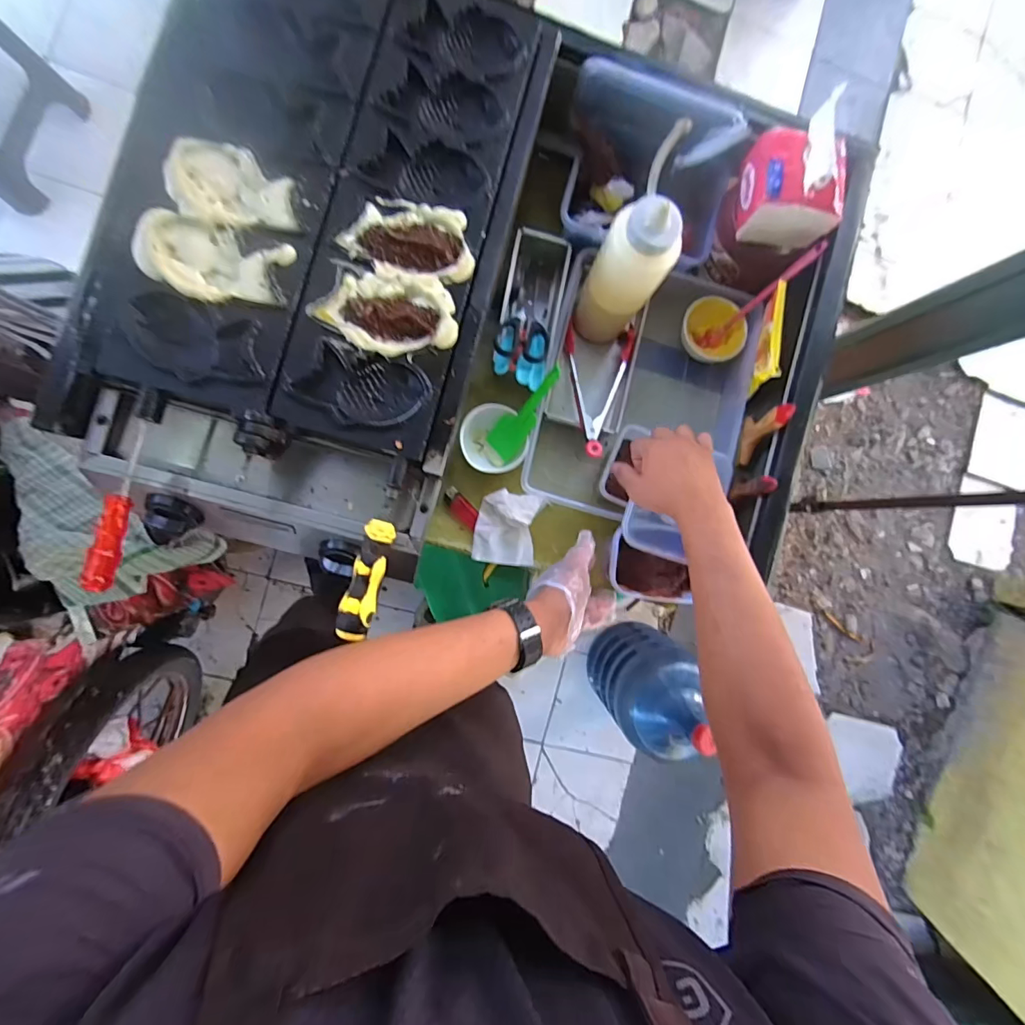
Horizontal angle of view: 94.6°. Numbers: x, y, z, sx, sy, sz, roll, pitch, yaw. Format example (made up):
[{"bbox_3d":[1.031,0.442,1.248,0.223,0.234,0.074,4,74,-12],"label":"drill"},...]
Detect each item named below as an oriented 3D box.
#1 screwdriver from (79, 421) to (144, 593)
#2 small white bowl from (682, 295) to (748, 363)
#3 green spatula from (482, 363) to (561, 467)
[{"bbox_3d":[-0.375,-0.005,0.450,0.018,0.024,0.162,16,90,-7],"label":"screwdriver"},{"bbox_3d":[0.291,-0.266,0.697,0.077,0.049,0.093,-33,95,-5],"label":"small white bowl"},{"bbox_3d":[0.011,-0.135,0.644,0.054,0.013,0.156,41,119,11],"label":"green spatula"}]

